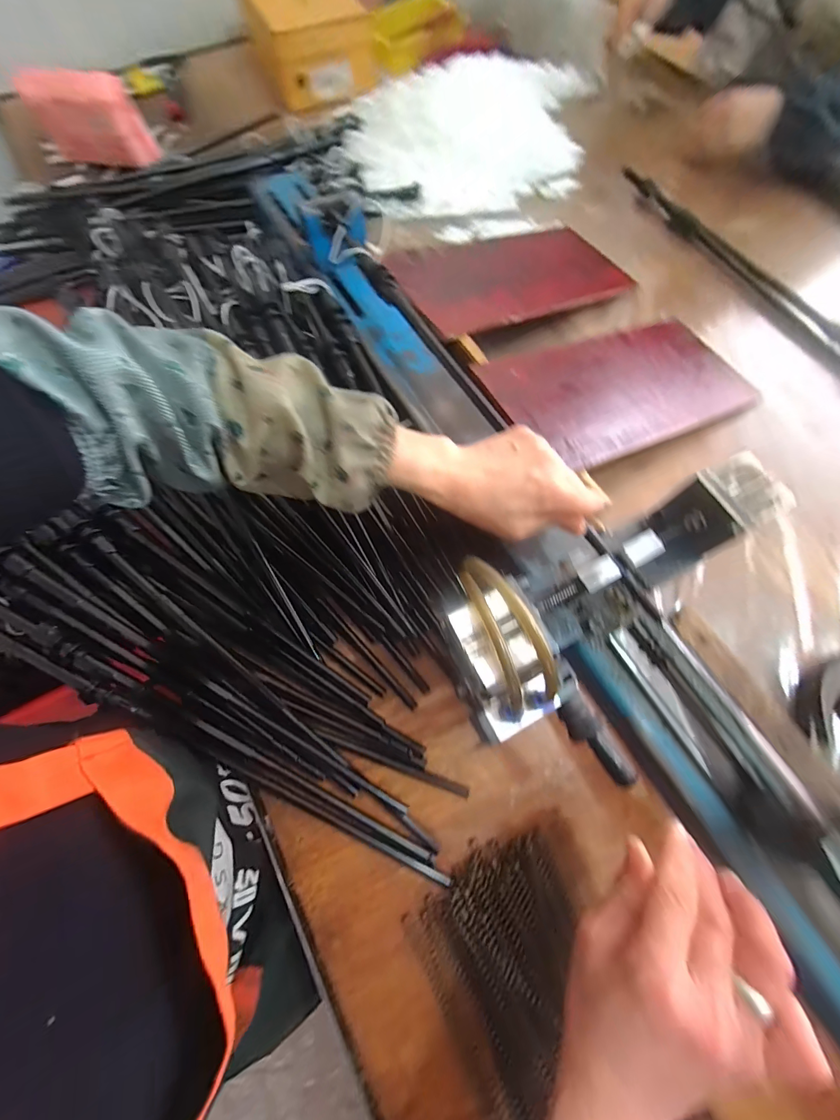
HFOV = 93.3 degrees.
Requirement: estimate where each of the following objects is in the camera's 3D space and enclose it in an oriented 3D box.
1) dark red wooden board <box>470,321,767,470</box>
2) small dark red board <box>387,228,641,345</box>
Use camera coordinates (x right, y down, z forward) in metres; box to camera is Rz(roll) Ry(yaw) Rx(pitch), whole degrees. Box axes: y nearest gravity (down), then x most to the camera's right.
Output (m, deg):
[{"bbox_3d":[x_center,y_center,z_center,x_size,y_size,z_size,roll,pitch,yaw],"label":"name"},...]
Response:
[{"bbox_3d":[0.241,-0.205,0.469,0.357,0.016,0.168,-21,70,-21],"label":"dark red wooden board"},{"bbox_3d":[0.135,-0.396,0.551,0.366,0.015,0.168,-30,71,-24],"label":"small dark red board"}]

